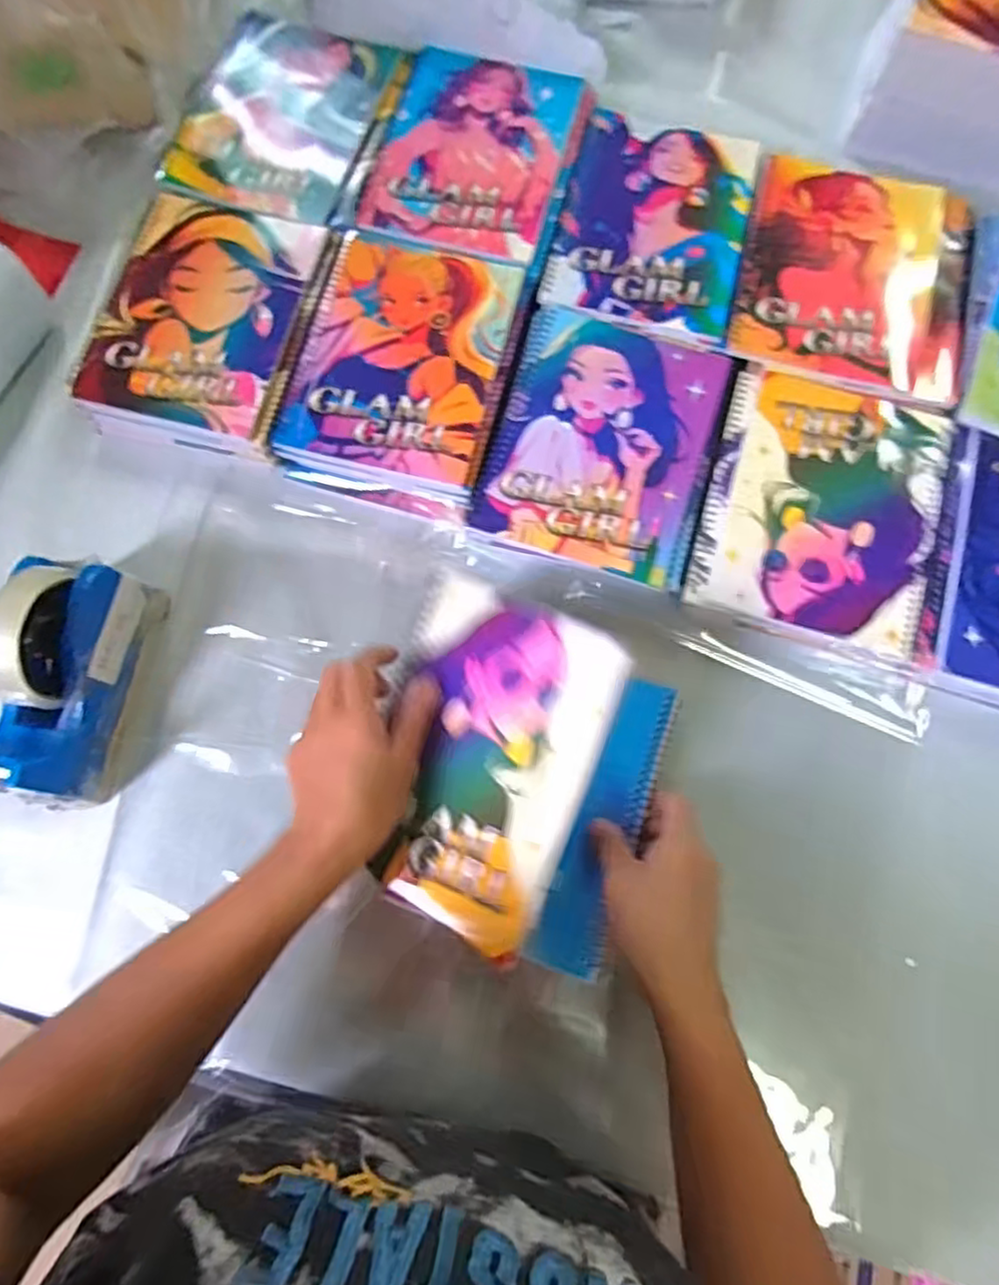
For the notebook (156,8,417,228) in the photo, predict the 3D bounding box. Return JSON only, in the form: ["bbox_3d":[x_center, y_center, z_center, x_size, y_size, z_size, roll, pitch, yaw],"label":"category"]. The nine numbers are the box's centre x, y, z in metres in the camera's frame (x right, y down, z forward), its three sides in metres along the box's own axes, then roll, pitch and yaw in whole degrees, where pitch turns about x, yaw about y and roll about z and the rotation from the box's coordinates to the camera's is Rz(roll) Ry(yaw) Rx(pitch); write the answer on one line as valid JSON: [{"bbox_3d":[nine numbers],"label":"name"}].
[{"bbox_3d":[-0.178,-0.452,0.586,0.155,0.008,0.196,19,77,5],"label":"notebook"}]

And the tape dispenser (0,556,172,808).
[{"bbox_3d":[-0.287,0.024,0.452,0.057,0.110,0.154,6,77,2],"label":"tape dispenser"}]

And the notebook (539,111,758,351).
[{"bbox_3d":[0.127,-0.345,0.564,0.146,0.008,0.198,14,77,4],"label":"notebook"}]

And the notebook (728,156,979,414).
[{"bbox_3d":[0.293,-0.302,0.560,0.184,0.009,0.203,14,77,4],"label":"notebook"}]

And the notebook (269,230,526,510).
[{"bbox_3d":[-0.076,-0.218,0.531,0.150,0.009,0.206,13,77,3],"label":"notebook"}]

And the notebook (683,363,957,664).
[{"bbox_3d":[0.238,-0.103,0.506,0.160,0.011,0.204,16,76,5],"label":"notebook"}]

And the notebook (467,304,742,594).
[{"bbox_3d":[0.080,-0.152,0.514,0.160,0.009,0.199,17,77,4],"label":"notebook"}]

